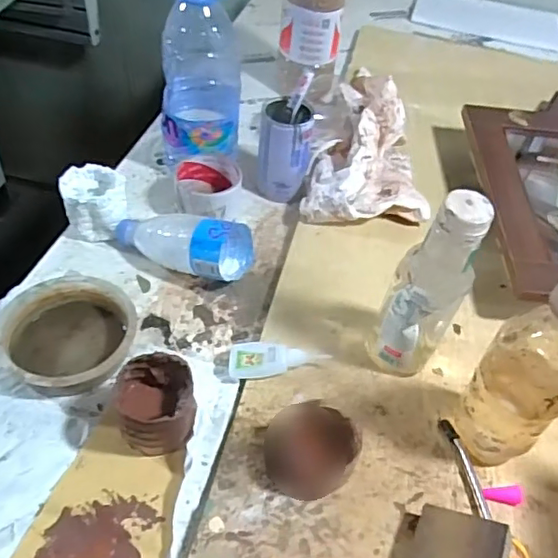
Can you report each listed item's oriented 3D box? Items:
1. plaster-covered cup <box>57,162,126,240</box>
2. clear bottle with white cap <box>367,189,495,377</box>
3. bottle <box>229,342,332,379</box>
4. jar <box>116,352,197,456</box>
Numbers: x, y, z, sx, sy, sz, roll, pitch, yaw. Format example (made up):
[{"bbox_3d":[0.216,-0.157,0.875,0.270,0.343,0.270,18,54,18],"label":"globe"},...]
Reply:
[{"bbox_3d":[-0.212,-0.087,0.678,0.071,0.065,0.060,-11,51,-15],"label":"plaster-covered cup"},{"bbox_3d":[0.129,0.015,0.516,0.063,0.202,0.054,24,50,14],"label":"clear bottle with white cap"},{"bbox_3d":[-0.002,0.076,0.566,0.092,0.020,0.035,0,49,-7],"label":"bottle"},{"bbox_3d":[-0.105,0.111,0.506,0.063,0.065,0.066,3,48,-4],"label":"jar"}]

